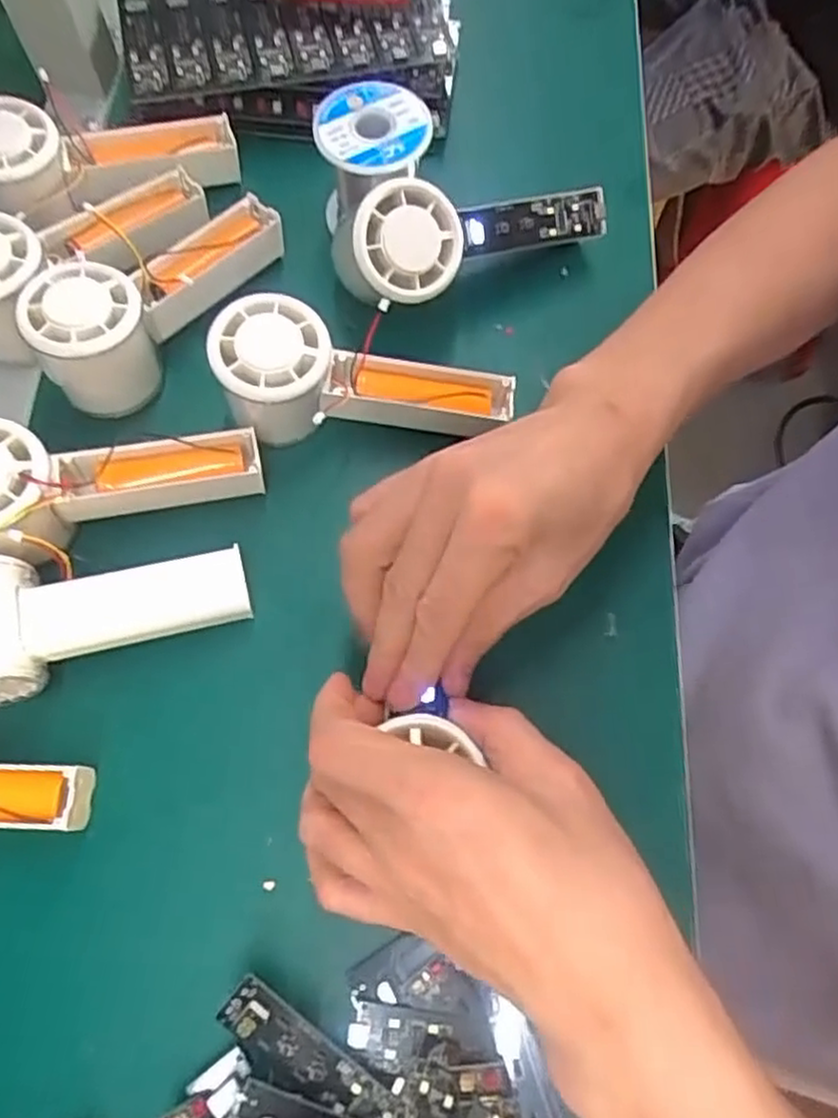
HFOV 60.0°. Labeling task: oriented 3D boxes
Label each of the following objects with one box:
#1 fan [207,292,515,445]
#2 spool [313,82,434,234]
[{"bbox_3d":[-0.030,-0.088,0.372,0.150,0.047,0.062,6,70,-15],"label":"fan"},{"bbox_3d":[-0.024,-0.218,0.405,0.060,0.056,0.064,1,71,-2],"label":"spool"}]

